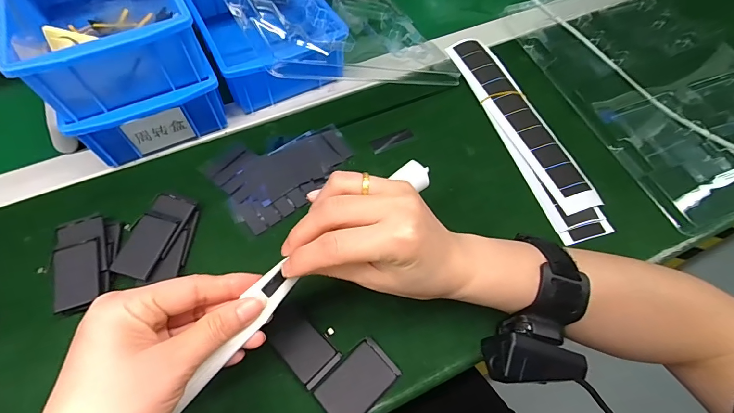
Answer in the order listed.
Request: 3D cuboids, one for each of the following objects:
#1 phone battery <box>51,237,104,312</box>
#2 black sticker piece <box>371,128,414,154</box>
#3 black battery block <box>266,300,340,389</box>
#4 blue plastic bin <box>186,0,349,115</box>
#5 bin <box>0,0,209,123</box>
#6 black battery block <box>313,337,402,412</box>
[{"bbox_3d":[-0.235,0.055,0.305,0.034,0.004,0.057,-19,63,-12],"label":"phone battery"},{"bbox_3d":[0.027,-0.070,0.397,0.047,0.004,0.017,-20,63,-13],"label":"black sticker piece"},{"bbox_3d":[-0.051,0.106,0.292,0.033,0.006,0.059,-40,69,-21],"label":"black battery block"},{"bbox_3d":[-0.117,-0.203,0.422,0.128,0.077,0.189,-24,64,-15],"label":"blue plastic bin"},{"bbox_3d":[-0.243,-0.176,0.342,0.127,0.062,0.199,-27,66,-15],"label":"bin"},{"bbox_3d":[-0.007,0.130,0.279,0.057,0.004,0.036,-39,69,-21],"label":"black battery block"}]

